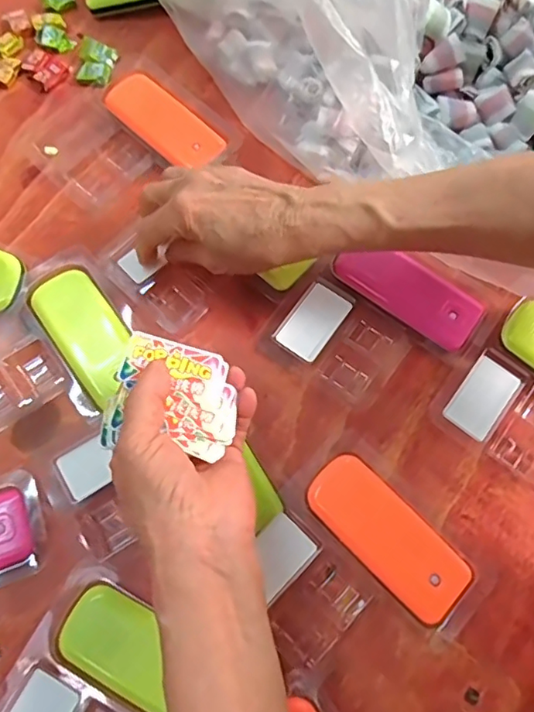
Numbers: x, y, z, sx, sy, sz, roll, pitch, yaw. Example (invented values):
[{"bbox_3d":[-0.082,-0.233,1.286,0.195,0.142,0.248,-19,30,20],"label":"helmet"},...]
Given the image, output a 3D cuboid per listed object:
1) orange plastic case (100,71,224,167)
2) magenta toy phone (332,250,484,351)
[{"bbox_3d":[-0.084,-0.190,0.447,0.104,0.015,0.045,38,76,15],"label":"orange plastic case"},{"bbox_3d":[0.099,-0.047,0.384,0.100,0.017,0.043,33,75,14],"label":"magenta toy phone"}]

